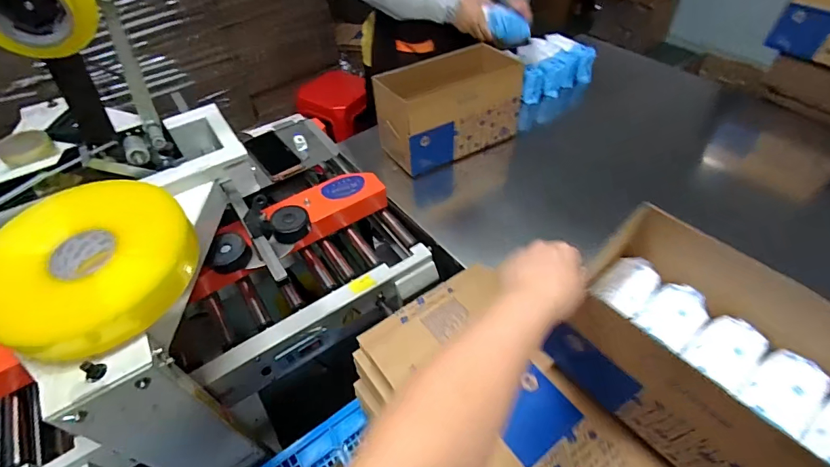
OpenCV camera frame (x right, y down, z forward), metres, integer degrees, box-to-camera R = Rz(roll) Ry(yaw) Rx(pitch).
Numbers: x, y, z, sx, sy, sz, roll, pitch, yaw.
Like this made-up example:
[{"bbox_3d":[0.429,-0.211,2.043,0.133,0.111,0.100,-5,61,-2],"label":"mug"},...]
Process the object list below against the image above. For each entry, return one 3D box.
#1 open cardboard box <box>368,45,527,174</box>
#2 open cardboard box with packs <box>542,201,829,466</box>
[{"bbox_3d":[0.082,-0.305,1.029,0.316,0.191,0.167,-27,52,-19],"label":"open cardboard box"},{"bbox_3d":[0.359,0.167,0.456,0.182,0.179,0.373,-36,55,-25],"label":"open cardboard box with packs"}]

